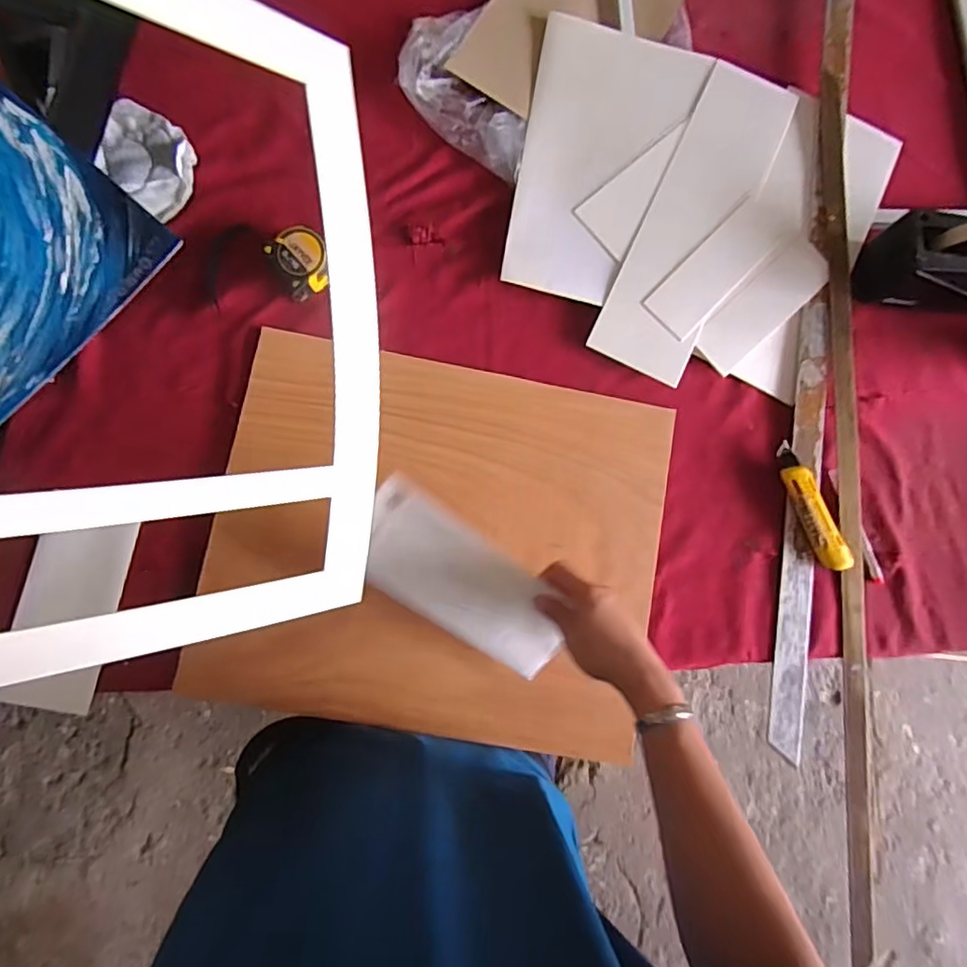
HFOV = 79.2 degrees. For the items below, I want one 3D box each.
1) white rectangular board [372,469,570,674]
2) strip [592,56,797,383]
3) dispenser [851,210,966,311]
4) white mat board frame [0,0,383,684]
[{"bbox_3d":[-0.021,0.100,0.580,0.235,0.014,0.103,38,102,-12],"label":"white rectangular board"},{"bbox_3d":[0.259,-0.328,0.708,0.115,0.009,0.423,25,81,-2],"label":"strip"},{"bbox_3d":[0.567,-0.260,0.686,0.199,0.100,0.088,0,82,-4],"label":"dispenser"},{"bbox_3d":[-0.189,-0.096,0.358,0.277,0.053,0.426,-8,105,-43],"label":"white mat board frame"}]

